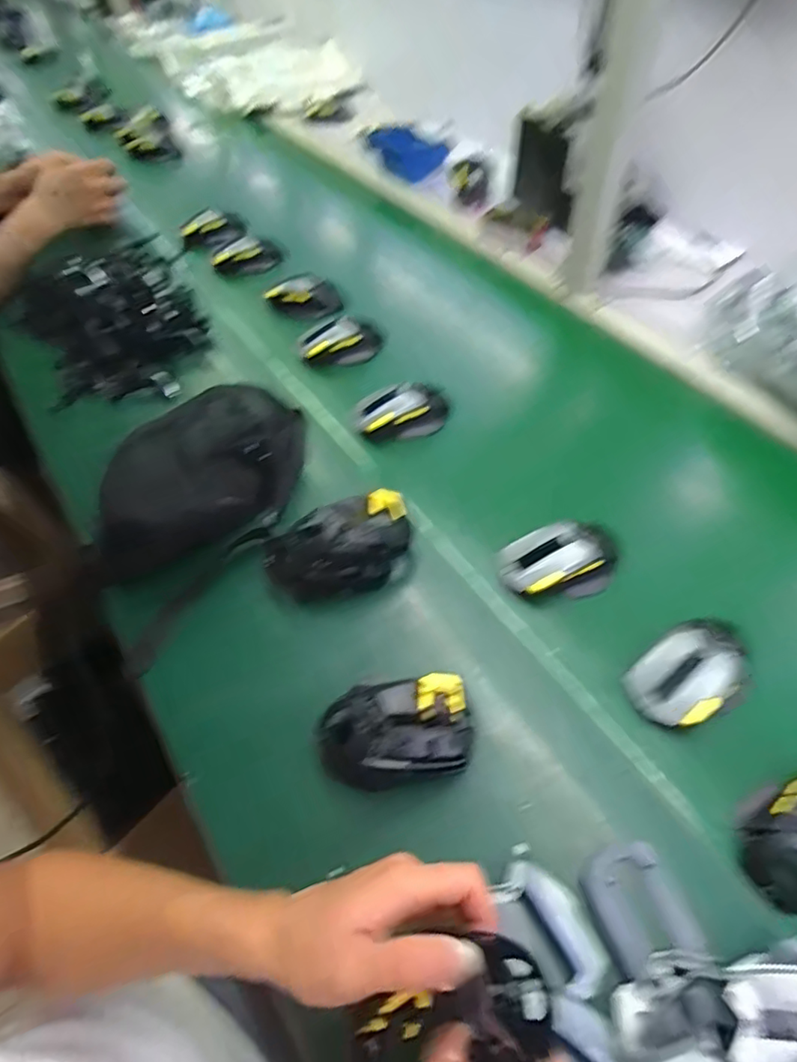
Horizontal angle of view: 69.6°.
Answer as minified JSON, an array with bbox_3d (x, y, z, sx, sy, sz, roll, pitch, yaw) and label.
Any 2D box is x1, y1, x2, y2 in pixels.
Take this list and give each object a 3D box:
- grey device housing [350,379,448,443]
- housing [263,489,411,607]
[{"bbox_3d":[0.006,-0.144,0.684,0.119,0.040,0.063,-15,54,-8],"label":"grey device housing"},{"bbox_3d":[-0.054,0.016,0.545,0.140,0.072,0.072,-19,54,-11],"label":"housing"}]

